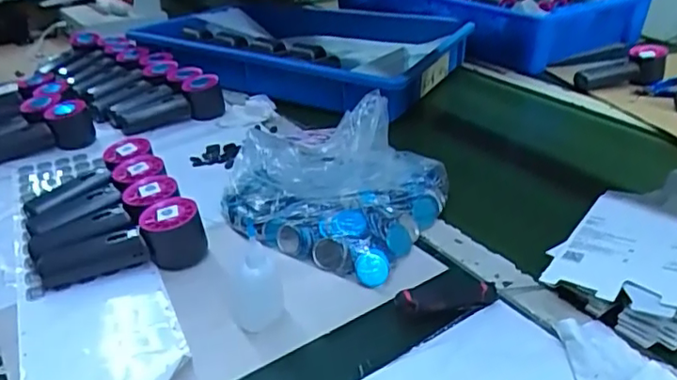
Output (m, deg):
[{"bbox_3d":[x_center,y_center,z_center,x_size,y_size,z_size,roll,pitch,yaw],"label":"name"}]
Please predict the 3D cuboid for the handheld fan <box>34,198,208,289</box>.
[{"bbox_3d":[-0.215,0.052,0.591,0.160,0.056,0.056,-11,30,-12],"label":"handheld fan"}]

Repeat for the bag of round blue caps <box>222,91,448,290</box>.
[{"bbox_3d":[-0.009,-0.017,0.663,0.234,0.092,0.206,15,35,31],"label":"bag of round blue caps"}]

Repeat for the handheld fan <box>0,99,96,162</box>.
[{"bbox_3d":[-0.444,-0.077,0.841,0.185,0.056,0.072,-17,33,-26],"label":"handheld fan"}]

